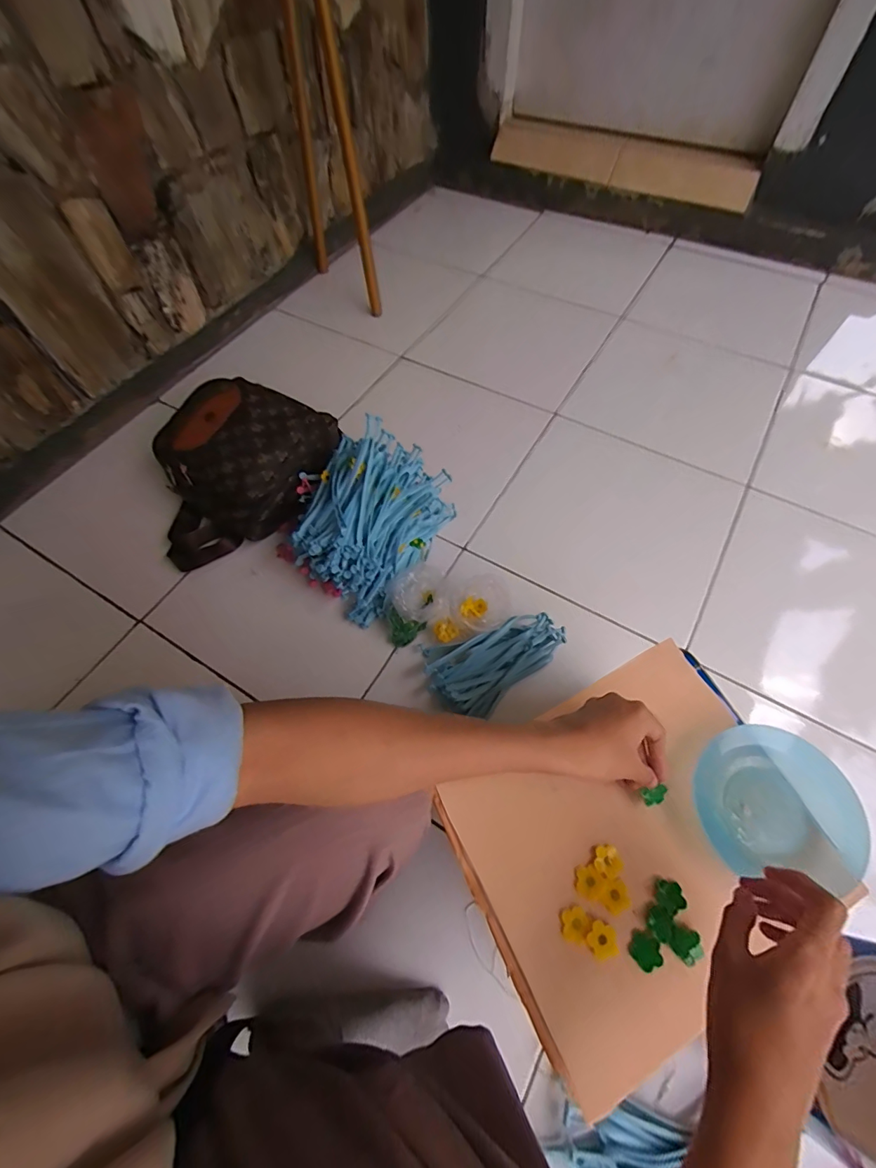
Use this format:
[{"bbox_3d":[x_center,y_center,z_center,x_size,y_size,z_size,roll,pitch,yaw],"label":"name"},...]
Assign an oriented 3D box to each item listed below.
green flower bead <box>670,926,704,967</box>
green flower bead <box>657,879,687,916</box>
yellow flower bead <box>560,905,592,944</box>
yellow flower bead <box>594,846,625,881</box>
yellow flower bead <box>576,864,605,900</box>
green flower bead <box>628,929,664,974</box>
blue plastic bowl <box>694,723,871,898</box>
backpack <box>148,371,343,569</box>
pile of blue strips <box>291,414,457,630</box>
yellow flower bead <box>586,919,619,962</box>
[{"bbox_3d":[0.191,0.278,0.350,0.022,0.008,0.022,-1,61,1],"label":"green flower bead"},{"bbox_3d":[0.187,0.251,0.366,0.020,0.004,0.022,6,62,5],"label":"green flower bead"},{"bbox_3d":[0.109,0.268,0.359,0.023,0.004,0.023,-1,61,1],"label":"yellow flower bead"},{"bbox_3d":[0.142,0.230,0.378,0.023,0.004,0.022,-1,61,1],"label":"yellow flower bead"},{"bbox_3d":[0.124,0.243,0.372,0.022,0.004,0.023,-1,61,1],"label":"yellow flower bead"},{"bbox_3d":[0.159,0.282,0.350,0.024,0.004,0.023,19,63,11],"label":"green flower bead"},{"bbox_3d":[0.283,0.181,0.384,0.114,0.027,0.115,-1,61,1],"label":"blue plastic bowl"},{"bbox_3d":[-0.364,-0.217,0.816,0.337,0.153,0.250,-35,66,-17],"label":"backpack"},{"bbox_3d":[-0.113,-0.114,0.725,0.182,0.189,0.248,30,66,17],"label":"pile of blue strips"},{"bbox_3d":[0.128,0.276,0.353,0.023,0.004,0.023,-1,61,1],"label":"yellow flower bead"}]

